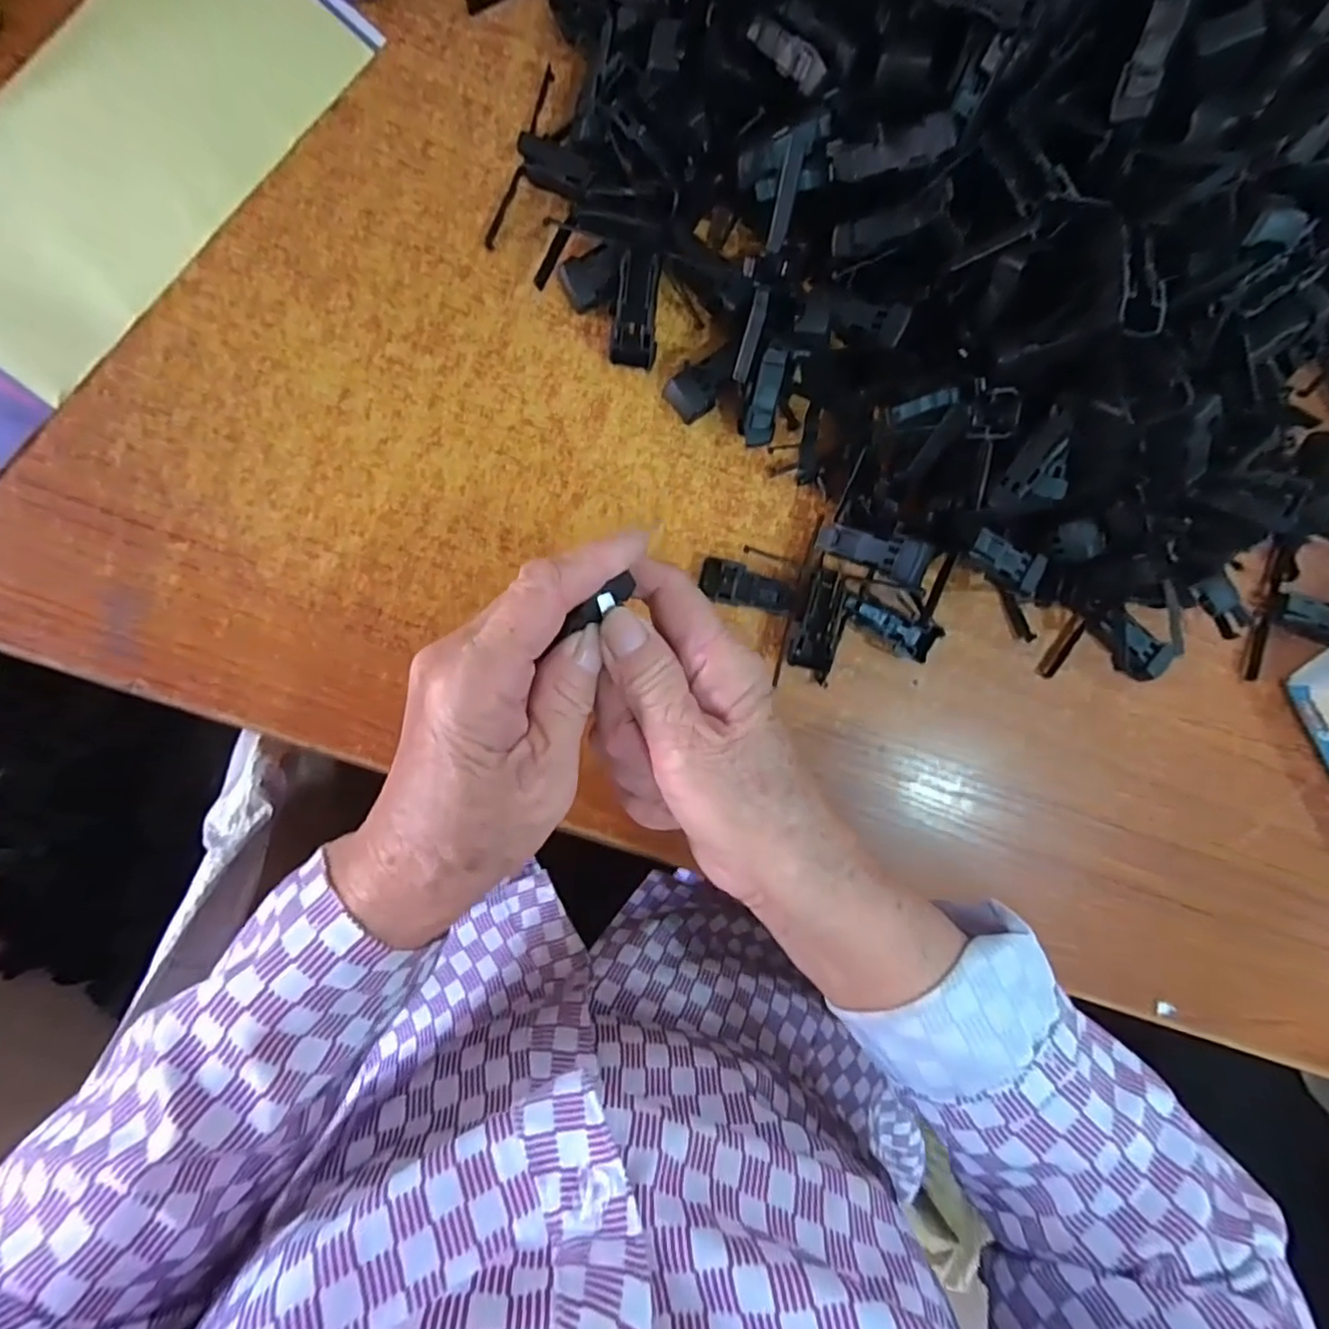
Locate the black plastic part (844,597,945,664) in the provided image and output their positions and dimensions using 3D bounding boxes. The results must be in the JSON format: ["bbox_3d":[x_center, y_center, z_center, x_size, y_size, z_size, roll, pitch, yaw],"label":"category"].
[{"bbox_3d":[0.113,-0.018,0.312,0.052,0.016,0.018,26,90,-8],"label":"black plastic part"}]

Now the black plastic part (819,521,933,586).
[{"bbox_3d":[0.094,-0.052,0.286,0.050,0.007,0.018,23,91,26],"label":"black plastic part"}]

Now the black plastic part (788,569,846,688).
[{"bbox_3d":[0.076,-0.019,0.308,0.024,0.015,0.054,10,92,-8],"label":"black plastic part"}]

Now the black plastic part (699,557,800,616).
[{"bbox_3d":[0.041,-0.036,0.305,0.048,0.015,0.019,13,92,-8],"label":"black plastic part"}]

